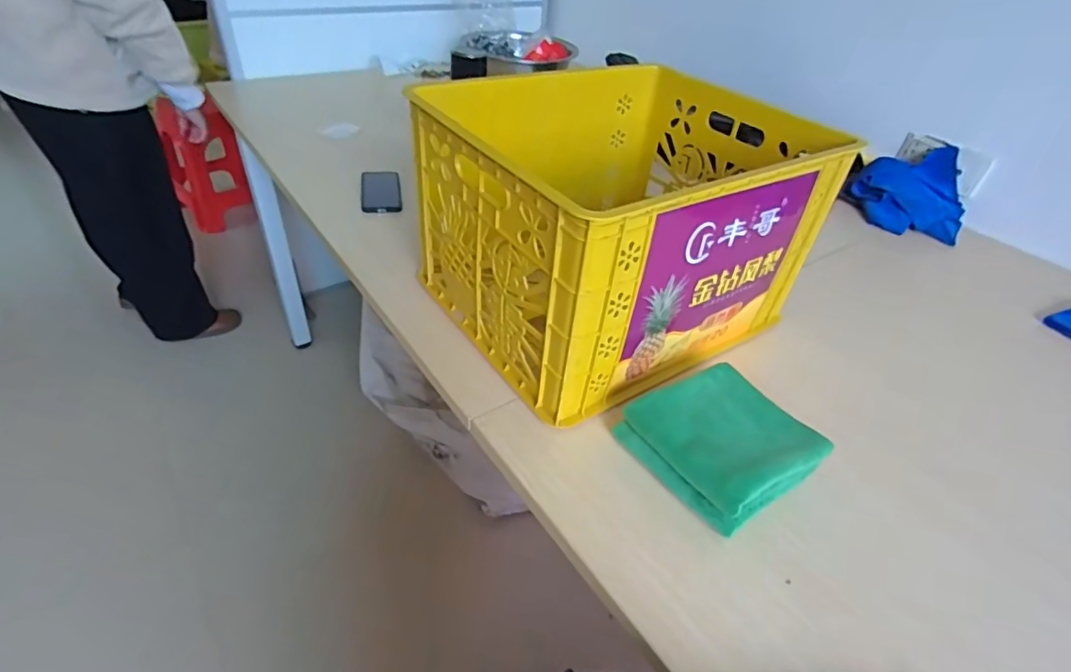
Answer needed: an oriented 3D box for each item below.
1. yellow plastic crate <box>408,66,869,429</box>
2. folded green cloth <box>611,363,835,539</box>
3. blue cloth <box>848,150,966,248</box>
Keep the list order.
[{"bbox_3d":[0.115,-0.182,0.798,0.493,0.275,0.415,-22,47,-31],"label":"yellow plastic crate"},{"bbox_3d":[0.210,0.115,0.614,0.175,0.058,0.171,-20,46,-29],"label":"folded green cloth"},{"bbox_3d":[0.877,-0.332,1.268,0.241,0.067,0.270,20,67,17],"label":"blue cloth"}]

